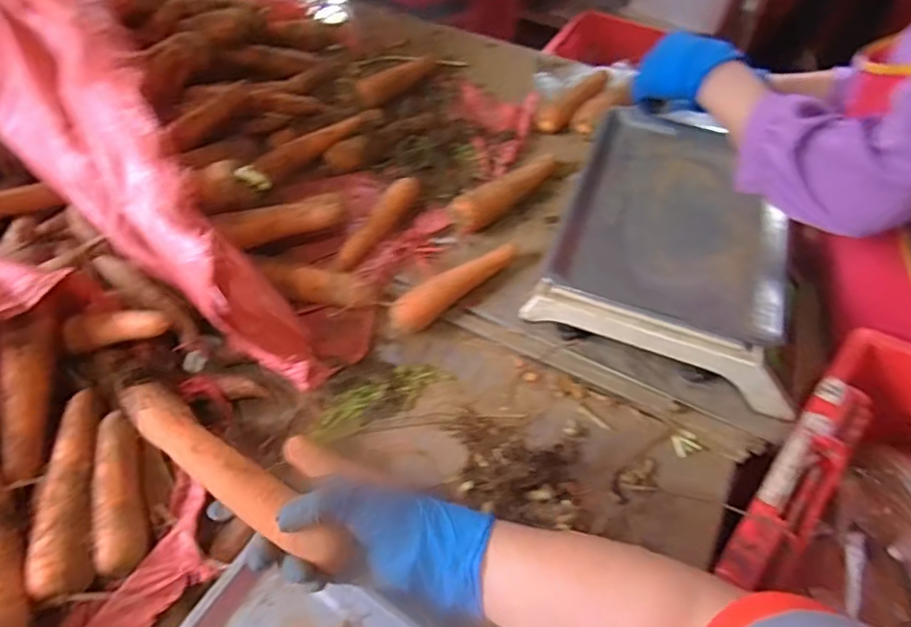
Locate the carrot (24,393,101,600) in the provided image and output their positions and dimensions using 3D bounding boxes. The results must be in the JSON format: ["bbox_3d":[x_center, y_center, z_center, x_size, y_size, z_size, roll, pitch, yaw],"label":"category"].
[{"bbox_3d":[-0.375,0.169,0.553,0.049,0.039,0.208,-15,56,-11],"label":"carrot"}]

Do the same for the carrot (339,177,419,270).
[{"bbox_3d":[-0.104,-0.126,0.775,0.032,0.036,0.156,26,58,18],"label":"carrot"}]

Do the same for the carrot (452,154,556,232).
[{"bbox_3d":[0.079,-0.183,0.814,0.209,0.050,0.048,-39,63,-25],"label":"carrot"}]

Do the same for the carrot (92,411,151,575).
[{"bbox_3d":[-0.327,0.171,0.553,0.042,0.035,0.155,-16,56,-11],"label":"carrot"}]

